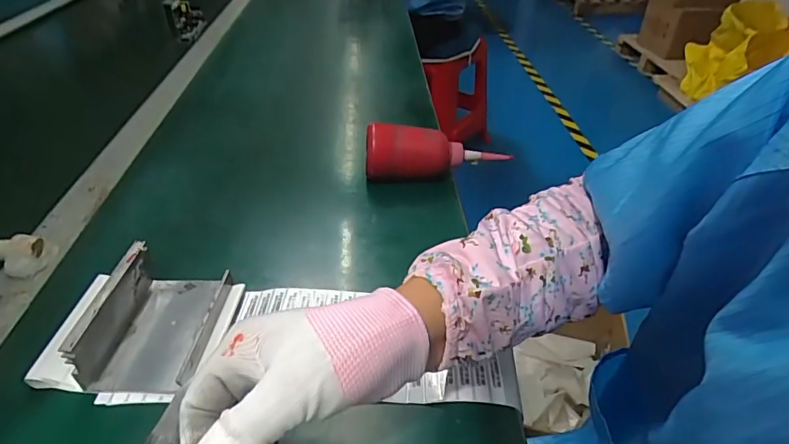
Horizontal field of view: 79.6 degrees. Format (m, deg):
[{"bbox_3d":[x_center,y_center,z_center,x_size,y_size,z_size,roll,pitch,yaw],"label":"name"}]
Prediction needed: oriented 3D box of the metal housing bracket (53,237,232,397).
[{"bbox_3d":[-0.189,0.071,0.376,0.087,0.051,0.113,2,38,1],"label":"metal housing bracket"}]

